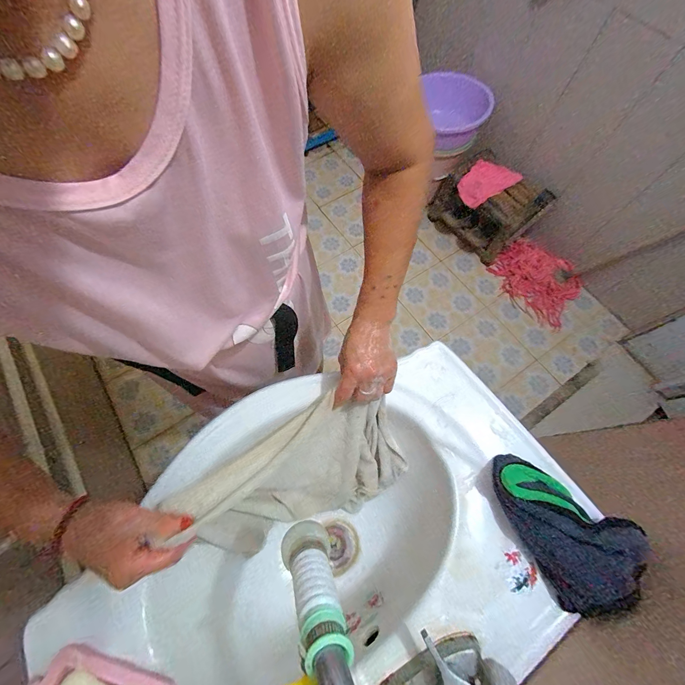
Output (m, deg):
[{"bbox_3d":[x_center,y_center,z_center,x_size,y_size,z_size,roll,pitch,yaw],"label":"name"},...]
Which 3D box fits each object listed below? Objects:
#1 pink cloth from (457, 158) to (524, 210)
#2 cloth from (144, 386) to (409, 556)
[{"bbox_3d":[0.582,-0.661,1.278,0.037,0.212,0.159,-7,77,-42],"label":"pink cloth"},{"bbox_3d":[-0.046,0.178,0.417,0.260,0.181,0.150,-26,71,-12],"label":"cloth"}]

